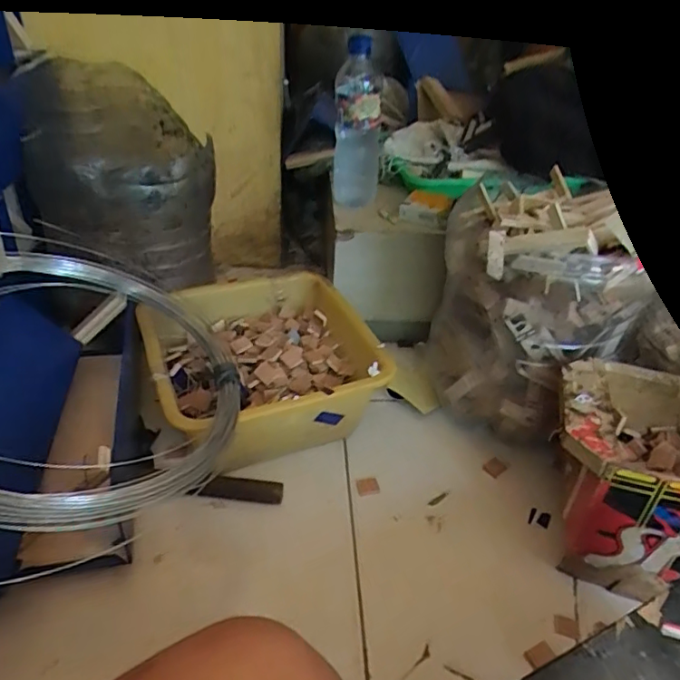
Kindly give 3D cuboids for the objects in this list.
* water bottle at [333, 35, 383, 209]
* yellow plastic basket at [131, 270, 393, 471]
[{"bbox_3d":[0.026,-0.313,0.822,0.068,0.222,0.084,1,36,-3],"label":"water bottle"},{"bbox_3d":[-0.097,0.041,0.723,0.263,0.128,0.287,-12,39,-20],"label":"yellow plastic basket"}]

